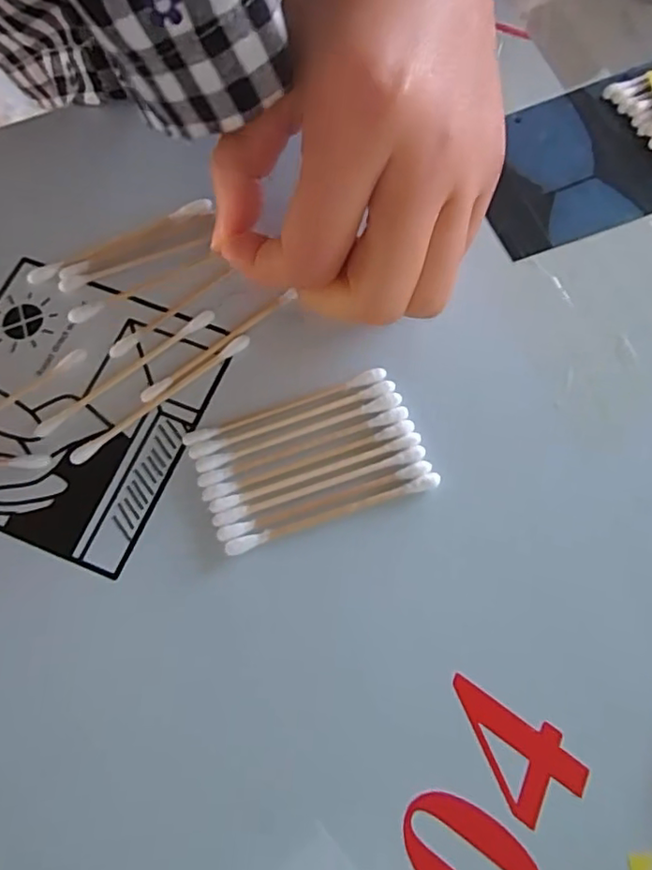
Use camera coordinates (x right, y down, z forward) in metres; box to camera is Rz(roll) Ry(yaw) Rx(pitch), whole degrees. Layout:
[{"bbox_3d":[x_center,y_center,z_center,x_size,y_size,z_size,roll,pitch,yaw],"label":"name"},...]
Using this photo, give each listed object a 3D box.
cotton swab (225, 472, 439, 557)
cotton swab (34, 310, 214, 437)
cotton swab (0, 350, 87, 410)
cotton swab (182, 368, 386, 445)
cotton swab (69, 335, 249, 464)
[{"bbox_3d":[0.002,0.025,0.189,0.071,0.004,0.005,-18,74,-4],"label":"cotton swab"},{"bbox_3d":[-0.069,-0.022,0.204,0.072,0.004,0.005,-36,78,-10],"label":"cotton swab"},{"bbox_3d":[-0.113,-0.010,0.201,0.068,0.006,0.006,-35,76,-10],"label":"cotton swab"},{"bbox_3d":[-0.014,-0.010,0.199,0.071,0.004,0.005,-19,74,-4],"label":"cotton swab"},{"bbox_3d":[-0.056,-0.013,0.202,0.071,0.004,0.005,-36,78,-10],"label":"cotton swab"}]

